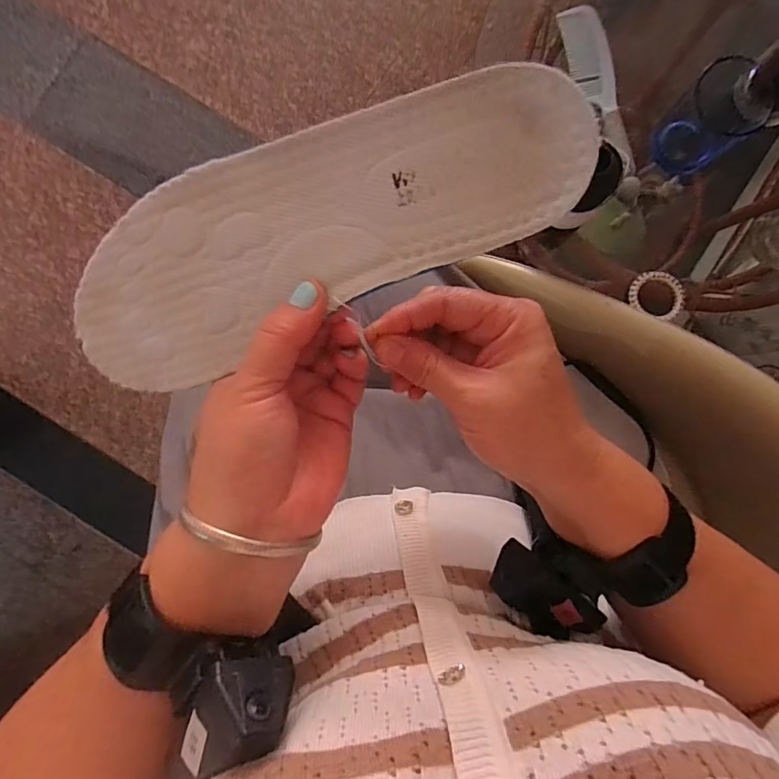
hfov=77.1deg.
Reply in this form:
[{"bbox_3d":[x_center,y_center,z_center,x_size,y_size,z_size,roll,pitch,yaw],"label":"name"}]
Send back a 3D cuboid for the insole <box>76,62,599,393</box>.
[{"bbox_3d":[-0.041,-0.069,0.212,0.240,0.007,0.081,-21,98,15],"label":"insole"}]

